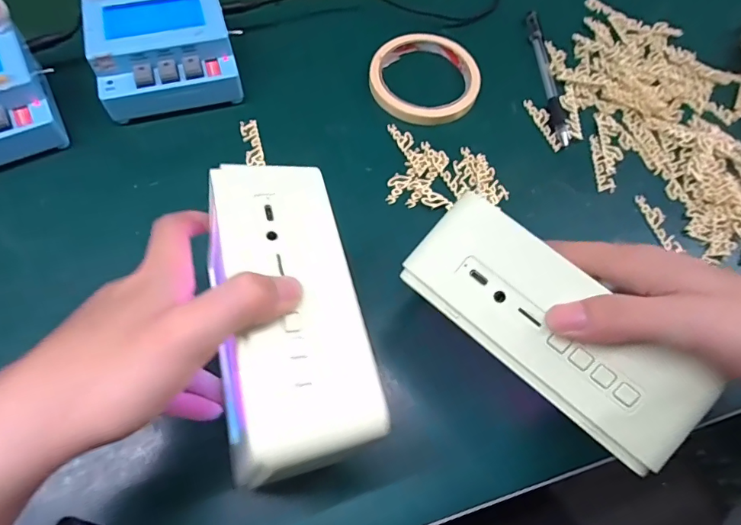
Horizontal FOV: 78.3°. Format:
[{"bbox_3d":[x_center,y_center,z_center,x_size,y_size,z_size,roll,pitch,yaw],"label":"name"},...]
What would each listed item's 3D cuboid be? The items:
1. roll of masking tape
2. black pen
[{"bbox_3d":[0.046,-0.156,0.387,0.093,0.015,0.086,2,64,-3],"label":"roll of masking tape"},{"bbox_3d":[0.156,-0.166,0.401,0.015,0.007,0.150,1,64,-4],"label":"black pen"}]

